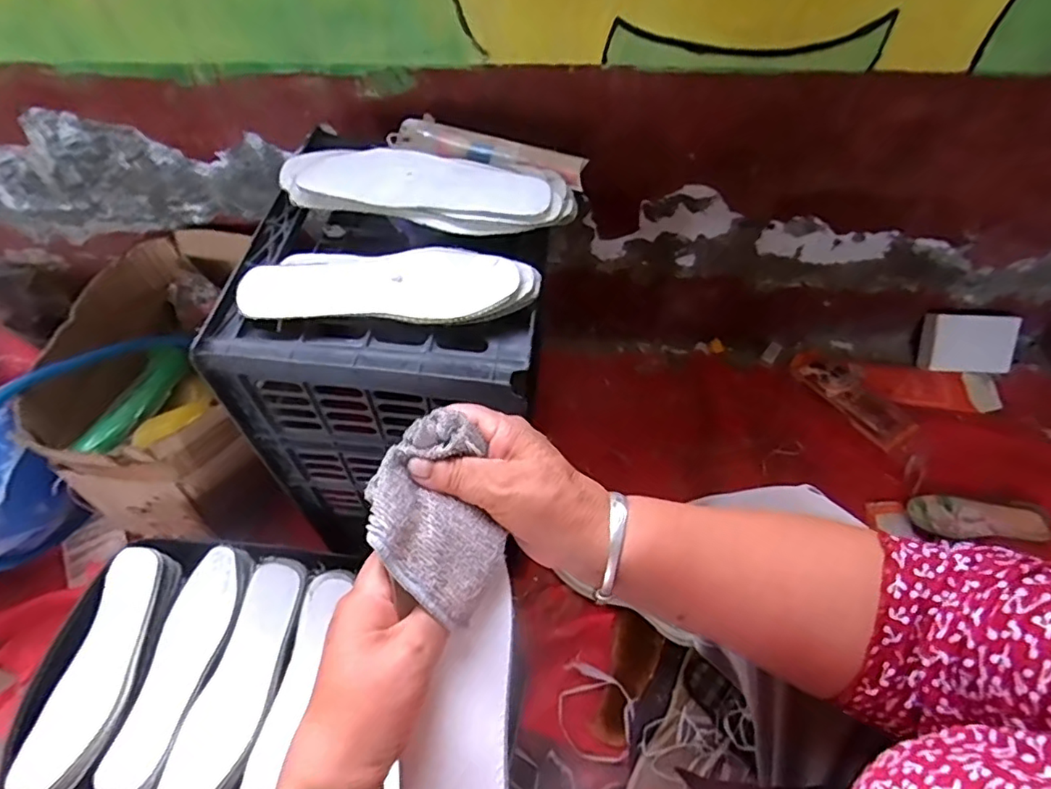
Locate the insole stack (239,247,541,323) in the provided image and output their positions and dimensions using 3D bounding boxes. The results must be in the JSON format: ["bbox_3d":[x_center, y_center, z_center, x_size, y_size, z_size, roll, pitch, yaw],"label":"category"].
[{"bbox_3d":[-0.115,-0.097,0.496,0.245,0.015,0.080,-3,54,-3],"label":"insole stack"}]

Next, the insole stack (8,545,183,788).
[{"bbox_3d":[-0.433,0.279,0.591,0.073,0.036,0.233,4,54,1],"label":"insole stack"}]

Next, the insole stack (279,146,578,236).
[{"bbox_3d":[-0.092,-0.194,0.539,0.281,0.039,0.101,1,54,-1],"label":"insole stack"}]

